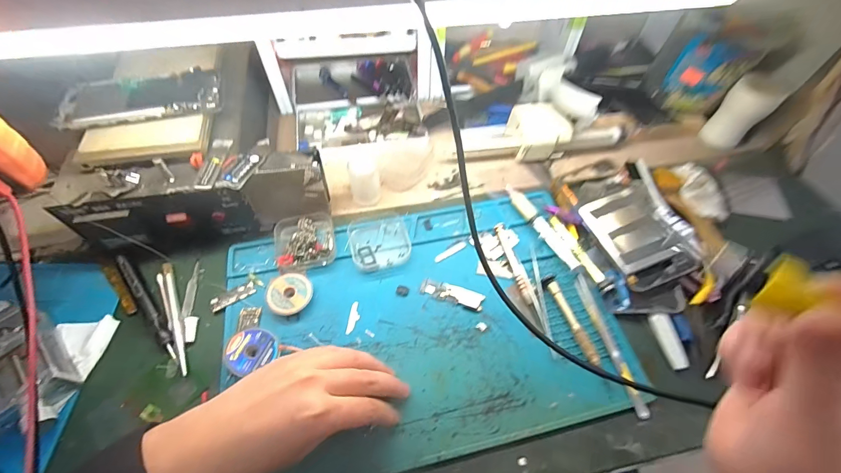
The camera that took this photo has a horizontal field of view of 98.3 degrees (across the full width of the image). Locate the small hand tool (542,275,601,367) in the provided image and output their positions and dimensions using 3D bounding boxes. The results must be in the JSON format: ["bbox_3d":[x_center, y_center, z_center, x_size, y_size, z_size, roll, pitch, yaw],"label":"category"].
[{"bbox_3d":[0.148,0.082,0.359,0.012,0.009,0.093,-17,61,-10],"label":"small hand tool"}]

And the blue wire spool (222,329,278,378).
[{"bbox_3d":[-0.156,0.103,0.333,0.043,0.008,0.037,-26,74,-39],"label":"blue wire spool"}]

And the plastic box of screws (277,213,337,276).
[{"bbox_3d":[-0.126,0.006,0.399,0.061,0.021,0.068,-9,60,-6],"label":"plastic box of screws"}]

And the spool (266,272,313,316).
[{"bbox_3d":[-0.133,0.058,0.369,0.043,0.011,0.043,0,59,0],"label":"spool"}]

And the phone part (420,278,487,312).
[{"bbox_3d":[0.033,0.059,0.377,0.065,0.004,0.020,17,60,9],"label":"phone part"}]

